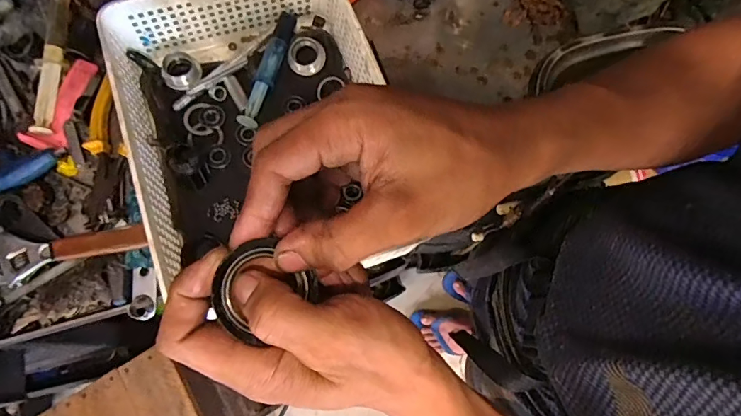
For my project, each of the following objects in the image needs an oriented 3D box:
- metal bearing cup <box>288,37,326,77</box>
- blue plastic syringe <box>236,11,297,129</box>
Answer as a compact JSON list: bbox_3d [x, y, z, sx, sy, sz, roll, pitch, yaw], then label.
[{"bbox_3d":[-0.074,-0.176,0.548,0.044,0.012,0.042,-13,116,-29],"label":"metal bearing cup"},{"bbox_3d":[-0.113,-0.159,0.531,0.021,0.018,0.151,16,74,4],"label":"blue plastic syringe"}]

